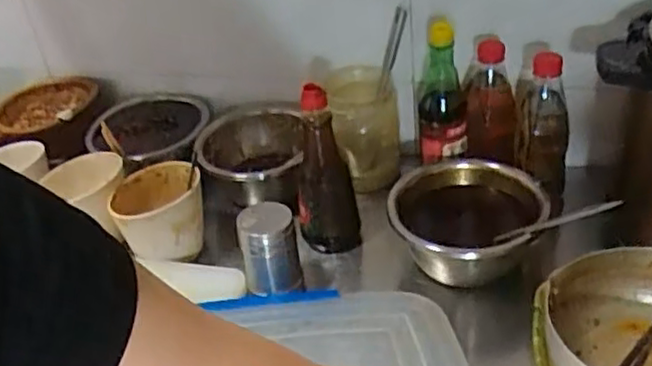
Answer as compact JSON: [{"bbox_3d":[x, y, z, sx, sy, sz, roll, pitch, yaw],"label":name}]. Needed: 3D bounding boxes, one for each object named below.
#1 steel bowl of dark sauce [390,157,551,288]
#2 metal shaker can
[{"bbox_3d":[0.161,0.054,0.792,0.165,0.090,0.166,-5,35,4],"label":"steel bowl of dark sauce"},{"bbox_3d":[-0.061,0.077,0.768,0.061,0.102,0.064,-5,35,4],"label":"metal shaker can"}]

